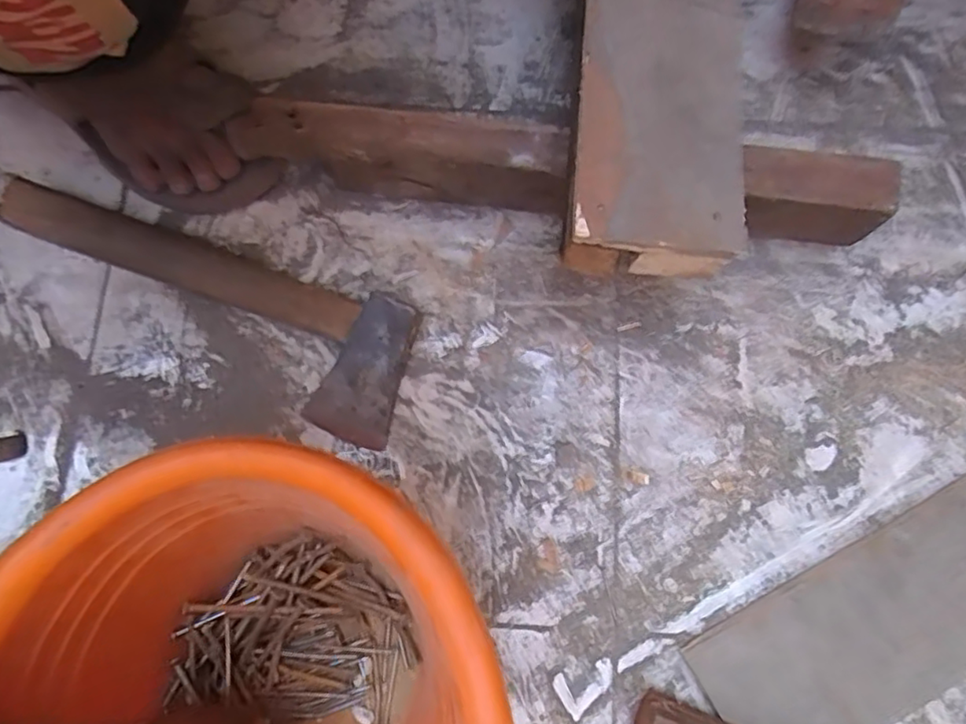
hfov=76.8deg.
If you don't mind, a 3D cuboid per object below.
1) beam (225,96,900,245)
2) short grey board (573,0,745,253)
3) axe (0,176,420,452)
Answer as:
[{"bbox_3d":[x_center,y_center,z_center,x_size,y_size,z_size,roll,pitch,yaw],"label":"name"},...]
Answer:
[{"bbox_3d":[0.047,-0.145,0.462,0.489,0.075,0.050,7,76,3],"label":"beam"},{"bbox_3d":[0.116,-0.195,0.389,0.104,0.024,0.256,7,76,3],"label":"short grey board"},{"bbox_3d":[-0.217,-0.042,0.464,0.334,0.041,0.105,19,77,6],"label":"axe"}]

